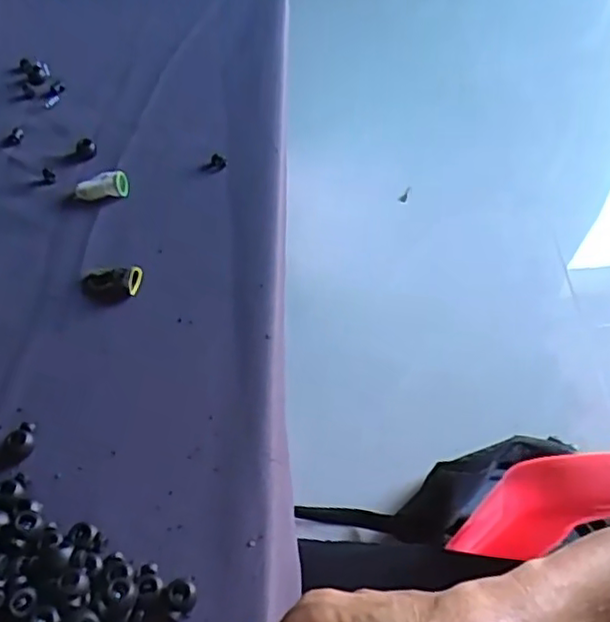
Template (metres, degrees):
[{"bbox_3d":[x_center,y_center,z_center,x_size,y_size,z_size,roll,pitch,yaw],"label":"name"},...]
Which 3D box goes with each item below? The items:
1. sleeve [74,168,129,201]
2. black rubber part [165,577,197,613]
[{"bbox_3d":[-0.148,-0.091,0.466,0.037,0.016,0.015,-10,54,-8],"label":"sleeve"},{"bbox_3d":[-0.060,0.138,0.311,0.014,0.009,0.016,-32,59,-21],"label":"black rubber part"}]

